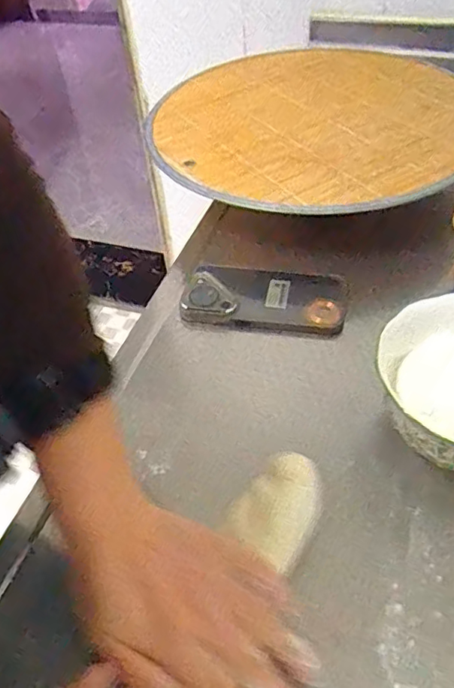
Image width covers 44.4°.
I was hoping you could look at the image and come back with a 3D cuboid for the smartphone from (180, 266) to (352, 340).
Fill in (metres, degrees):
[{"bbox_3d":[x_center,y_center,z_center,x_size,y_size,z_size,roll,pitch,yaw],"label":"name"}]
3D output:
[{"bbox_3d":[0.037,-0.046,0.565,0.162,0.016,0.080,8,49,12],"label":"smartphone"}]

